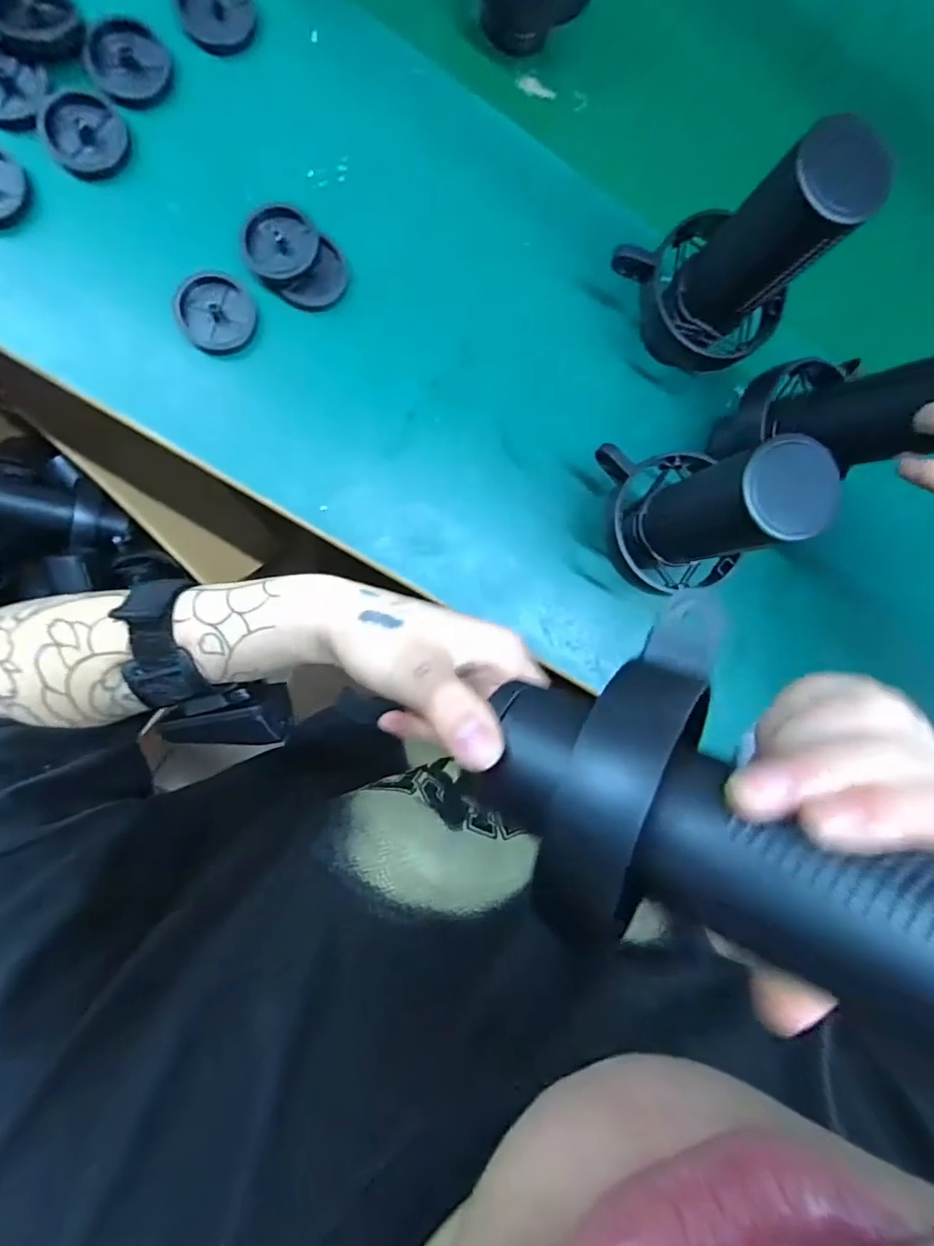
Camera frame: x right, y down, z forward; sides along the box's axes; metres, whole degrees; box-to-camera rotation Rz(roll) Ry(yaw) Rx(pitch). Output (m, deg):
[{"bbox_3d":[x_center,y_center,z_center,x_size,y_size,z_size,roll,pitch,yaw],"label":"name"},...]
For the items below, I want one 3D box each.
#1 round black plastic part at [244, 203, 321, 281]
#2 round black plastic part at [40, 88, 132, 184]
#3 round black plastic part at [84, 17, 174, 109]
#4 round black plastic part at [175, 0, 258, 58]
[{"bbox_3d":[-0.129,-0.263,0.382,0.050,0.011,0.046,-13,104,-1],"label":"round black plastic part"},{"bbox_3d":[-0.257,-0.329,0.370,0.053,0.007,0.051,0,91,-9],"label":"round black plastic part"},{"bbox_3d":[-0.228,-0.379,0.373,0.051,0.007,0.051,0,91,-9],"label":"round black plastic part"},{"bbox_3d":[-0.173,-0.424,0.381,0.051,0.006,0.057,-5,92,-9],"label":"round black plastic part"}]

